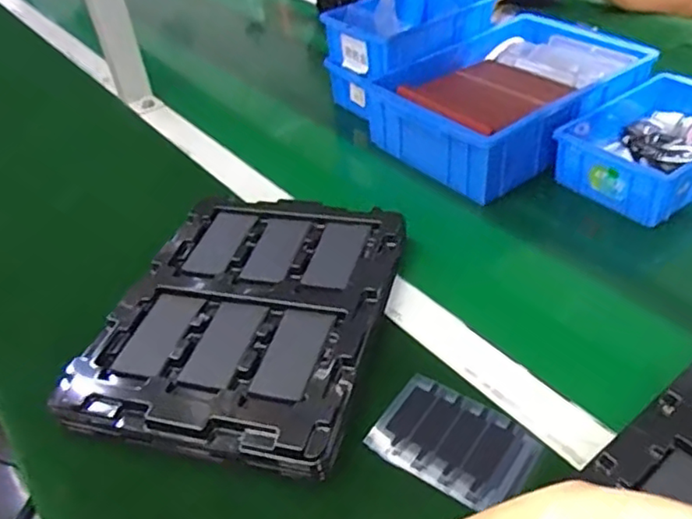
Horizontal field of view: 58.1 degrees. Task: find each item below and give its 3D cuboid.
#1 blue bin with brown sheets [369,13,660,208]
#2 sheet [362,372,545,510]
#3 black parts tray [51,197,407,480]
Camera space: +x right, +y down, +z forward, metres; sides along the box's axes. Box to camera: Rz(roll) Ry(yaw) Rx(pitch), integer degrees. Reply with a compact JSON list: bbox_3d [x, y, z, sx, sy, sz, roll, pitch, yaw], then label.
[{"bbox_3d":[0.192,-0.194,0.747,0.289,0.080,0.215,-30,46,-26],"label":"blue bin with brown sheets"},{"bbox_3d":[0.077,0.129,0.443,0.109,0.004,0.074,22,49,31],"label":"sheet"},{"bbox_3d":[-0.081,0.042,0.535,0.218,0.027,0.272,5,41,13],"label":"black parts tray"}]

